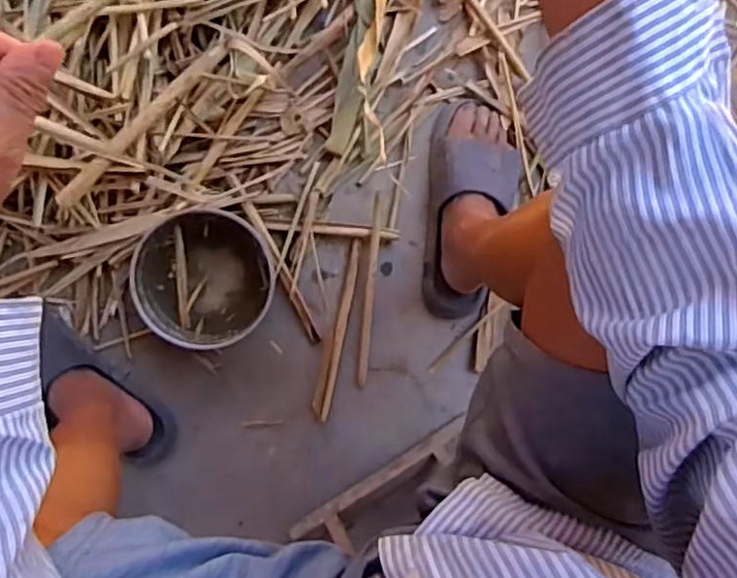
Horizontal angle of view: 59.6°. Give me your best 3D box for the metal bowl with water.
[{"bbox_3d":[-0.196,-0.012,0.777,0.152,0.069,0.158,-5,96,-6],"label":"metal bowl with water"}]

